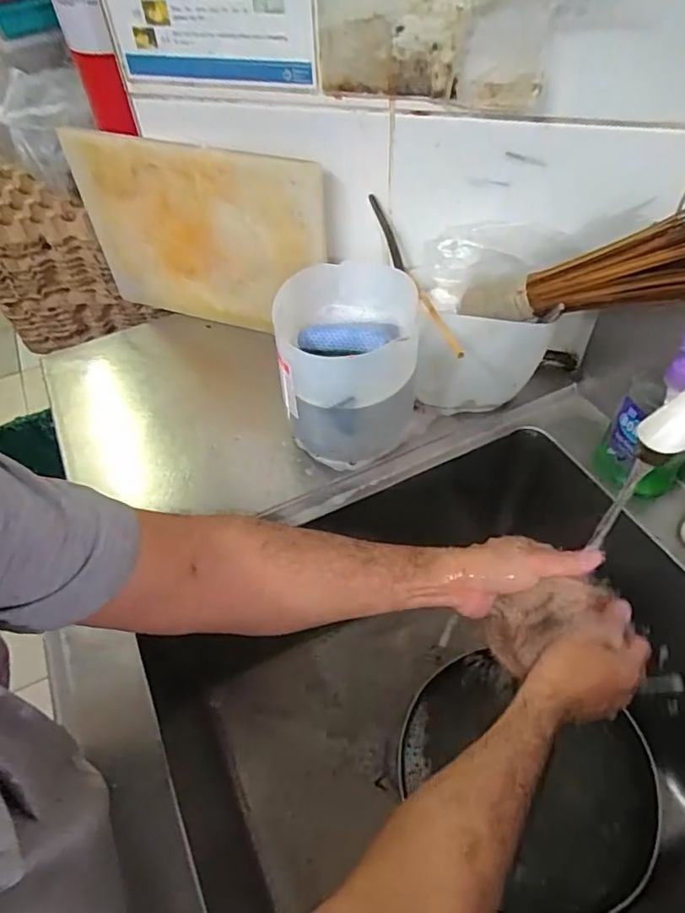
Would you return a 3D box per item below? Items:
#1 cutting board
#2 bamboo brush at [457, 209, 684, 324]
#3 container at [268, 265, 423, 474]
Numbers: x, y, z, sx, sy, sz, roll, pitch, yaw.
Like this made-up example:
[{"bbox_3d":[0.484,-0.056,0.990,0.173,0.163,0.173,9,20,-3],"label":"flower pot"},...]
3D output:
[{"bbox_3d":[-0.185,-0.278,0.732,0.339,0.246,0.018,14,53,13],"label":"cutting board"},{"bbox_3d":[0.249,-0.176,0.563,0.288,0.086,0.047,1,43,45],"label":"bamboo brush"},{"bbox_3d":[0.009,-0.096,0.625,0.142,0.167,0.157,10,52,11],"label":"container"}]

